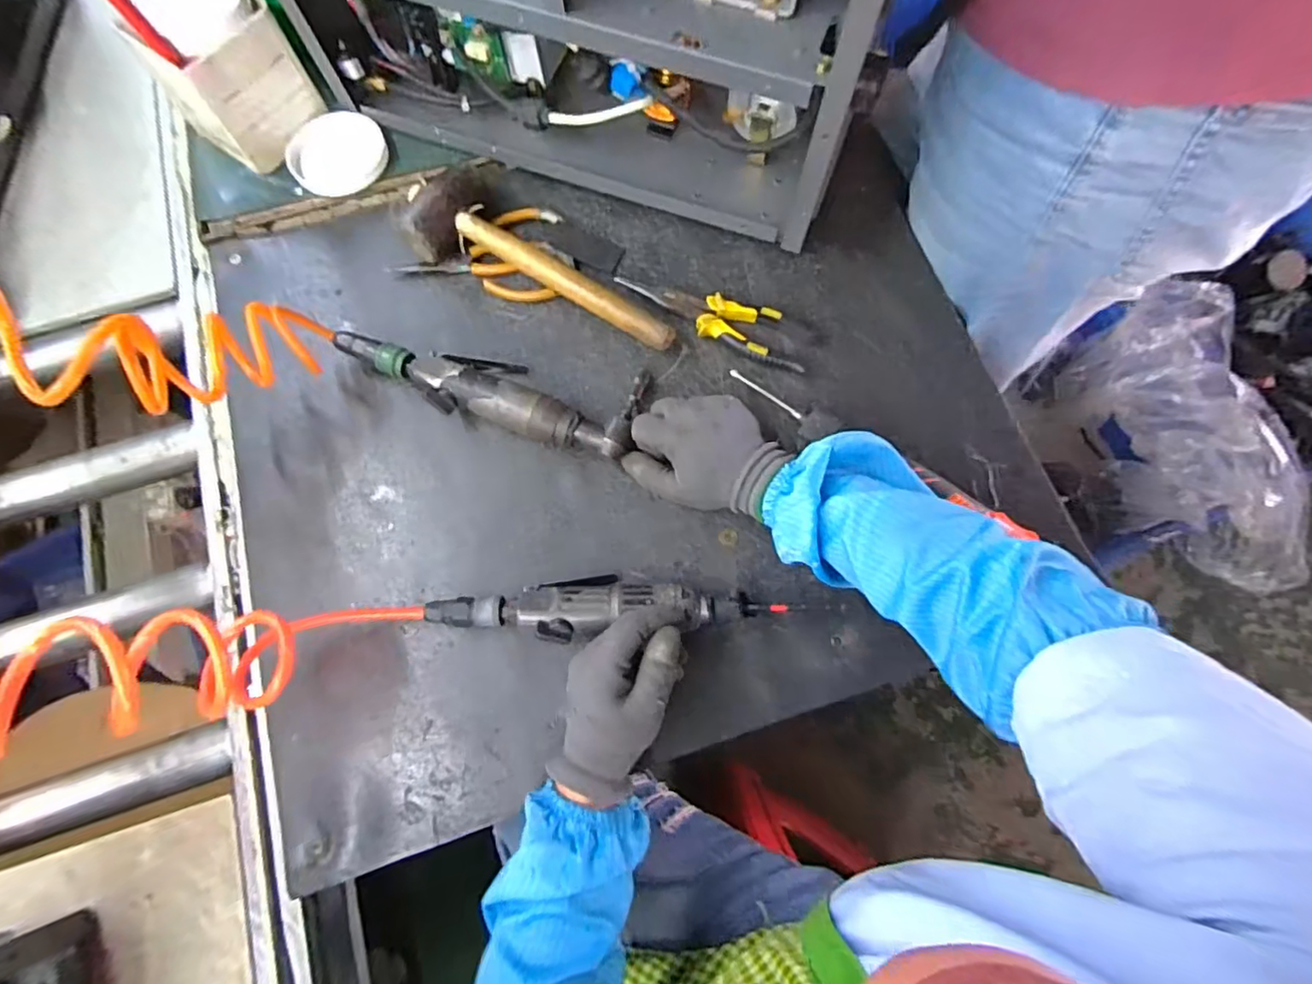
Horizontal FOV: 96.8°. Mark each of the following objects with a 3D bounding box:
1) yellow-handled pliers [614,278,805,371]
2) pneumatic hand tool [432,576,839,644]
[{"bbox_3d":[0.054,-0.173,0.572,0.195,0.023,0.048,23,78,6],"label":"yellow-handled pliers"},{"bbox_3d":[-0.031,0.094,0.473,0.301,0.032,0.047,-1,77,-1],"label":"pneumatic hand tool"}]

